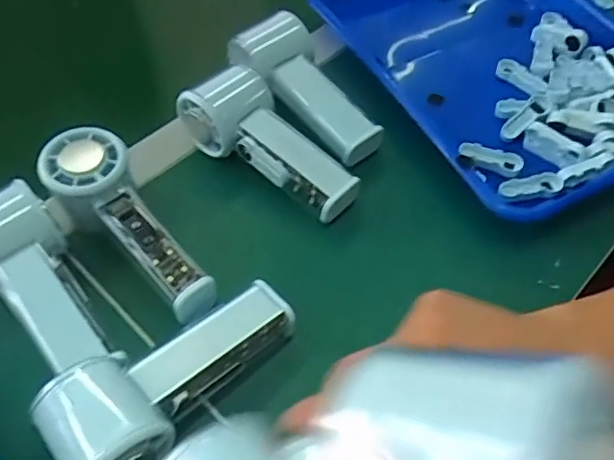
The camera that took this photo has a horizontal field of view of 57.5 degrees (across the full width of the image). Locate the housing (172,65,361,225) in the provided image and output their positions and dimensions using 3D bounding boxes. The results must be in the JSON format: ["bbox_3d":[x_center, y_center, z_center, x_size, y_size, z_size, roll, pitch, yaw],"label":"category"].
[{"bbox_3d":[-0.025,-0.068,0.434,0.146,0.050,0.056,36,61,8],"label":"housing"}]

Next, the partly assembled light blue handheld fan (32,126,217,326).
[{"bbox_3d":[-0.118,-0.003,0.381,0.052,0.043,0.150,-39,78,-25],"label":"partly assembled light blue handheld fan"}]

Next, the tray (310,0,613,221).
[{"bbox_3d":[0.172,-0.155,0.512,0.248,0.063,0.325,-28,59,-19],"label":"tray"}]

